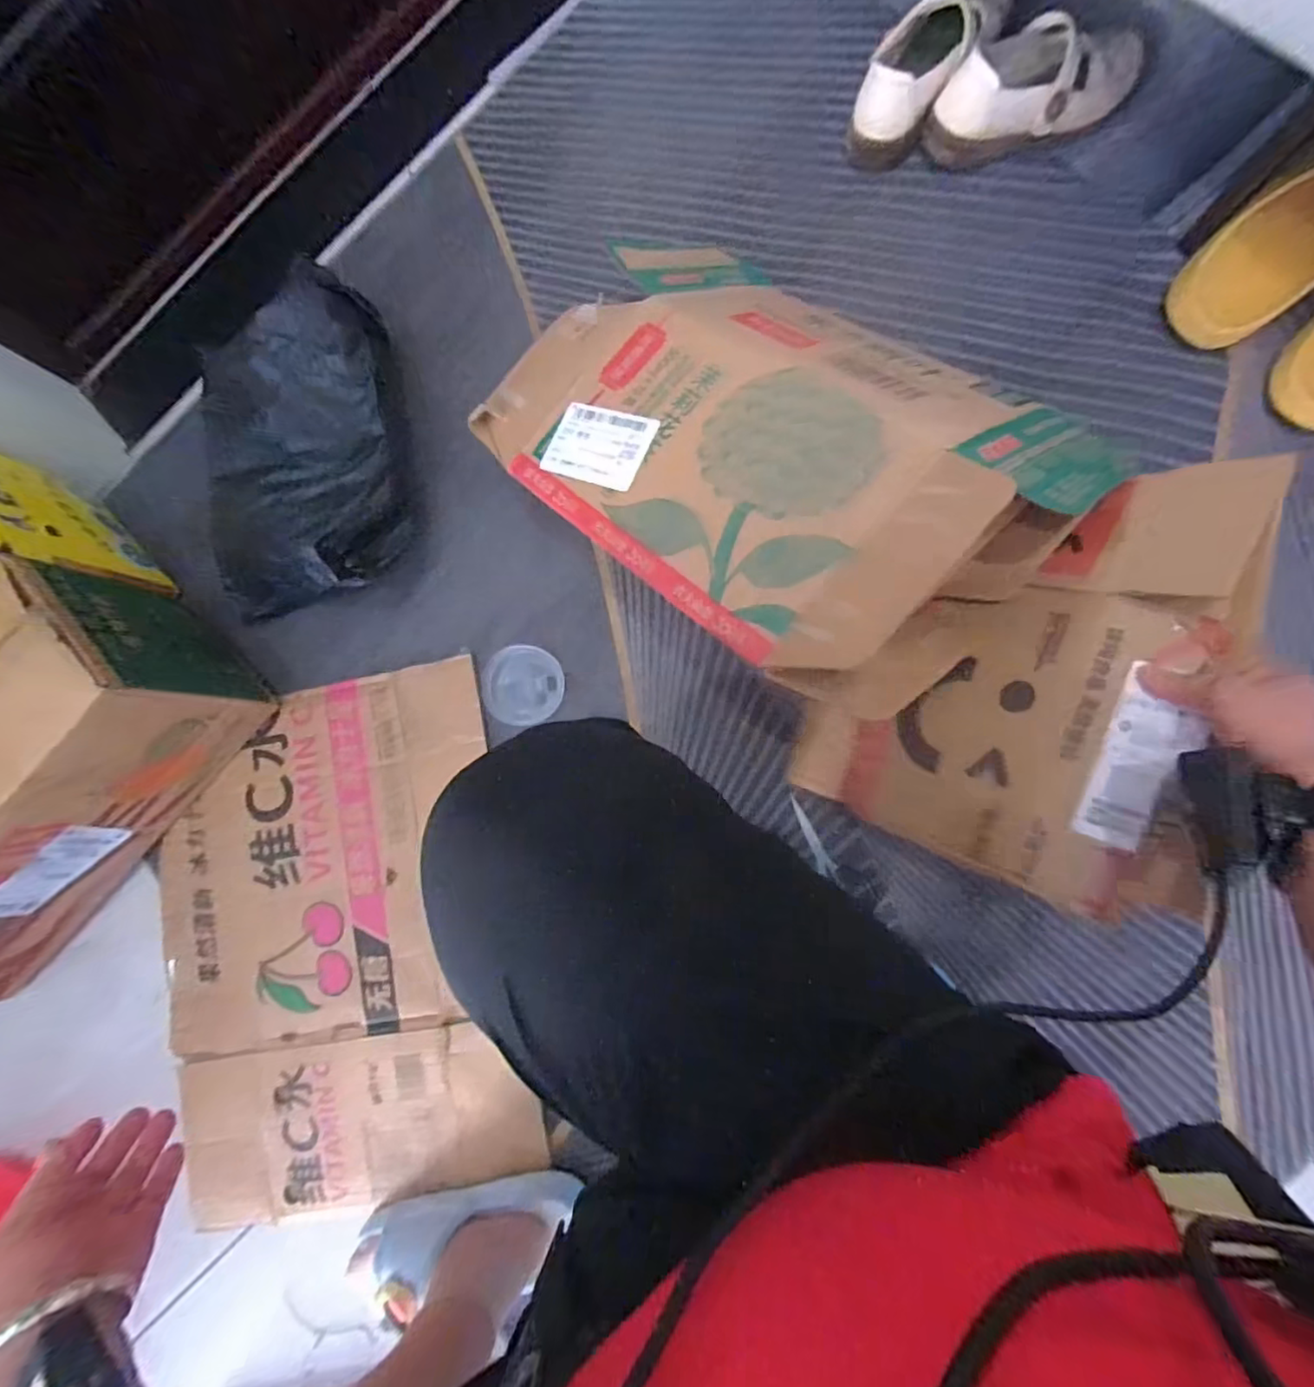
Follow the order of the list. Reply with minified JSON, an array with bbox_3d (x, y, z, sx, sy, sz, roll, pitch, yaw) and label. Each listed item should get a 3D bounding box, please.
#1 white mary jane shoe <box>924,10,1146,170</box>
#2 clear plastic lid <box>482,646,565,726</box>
[{"bbox_3d":[0.386,-0.617,0.629,0.212,0.083,0.087,-7,84,7],"label":"white mary jane shoe"},{"bbox_3d":[-0.148,-0.009,0.676,0.088,0.007,0.086,-1,85,7],"label":"clear plastic lid"}]

